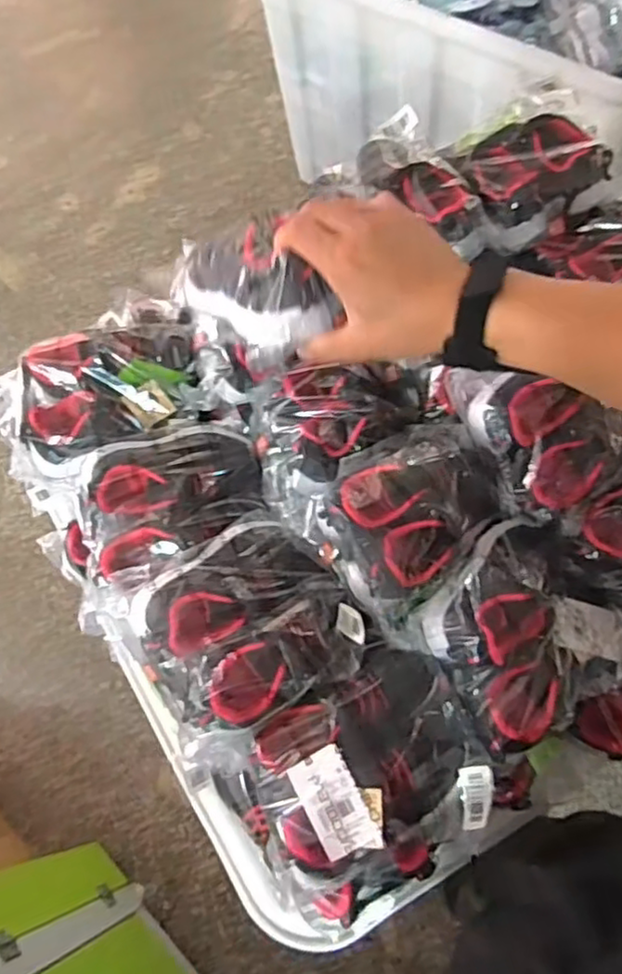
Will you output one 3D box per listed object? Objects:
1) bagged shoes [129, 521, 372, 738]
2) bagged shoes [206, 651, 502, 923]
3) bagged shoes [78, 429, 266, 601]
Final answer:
[{"bbox_3d":[-0.060,0.126,0.624,0.196,0.071,0.173,-32,69,-9],"label":"bagged shoes"},{"bbox_3d":[0.044,0.268,0.607,0.235,0.121,0.180,-32,69,-10],"label":"bagged shoes"},{"bbox_3d":[-0.136,0.016,0.692,0.173,0.076,0.159,-19,68,-4],"label":"bagged shoes"}]

